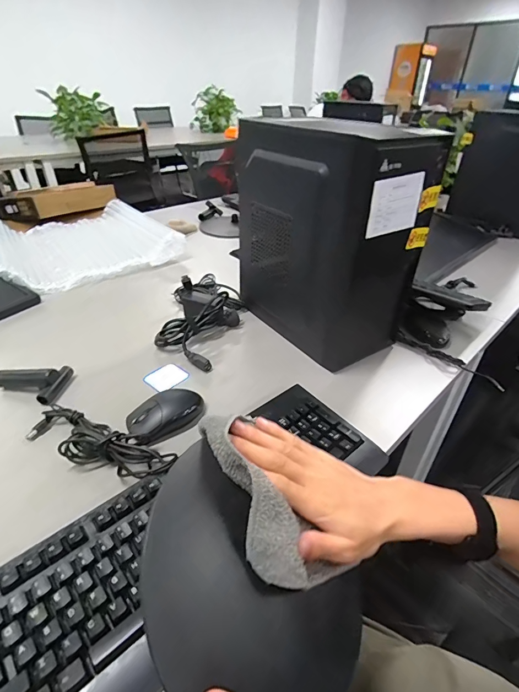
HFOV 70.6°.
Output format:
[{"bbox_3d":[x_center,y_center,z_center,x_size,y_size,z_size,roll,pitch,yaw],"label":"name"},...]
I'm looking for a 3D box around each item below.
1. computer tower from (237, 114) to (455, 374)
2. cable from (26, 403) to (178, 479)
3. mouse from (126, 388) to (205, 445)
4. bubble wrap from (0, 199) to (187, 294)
[{"bbox_3d":[0.110,-0.177,0.647,0.166,0.361,0.283,-23,42,-31],"label":"computer tower"},{"bbox_3d":[-0.211,0.122,0.470,0.212,0.043,0.068,17,38,20],"label":"cable"},{"bbox_3d":[-0.127,0.097,0.516,0.108,0.039,0.057,-22,42,-30],"label":"mouse"},{"bbox_3d":[-0.573,-0.305,0.973,0.578,0.127,0.460,-23,44,-32],"label":"bubble wrap"}]

